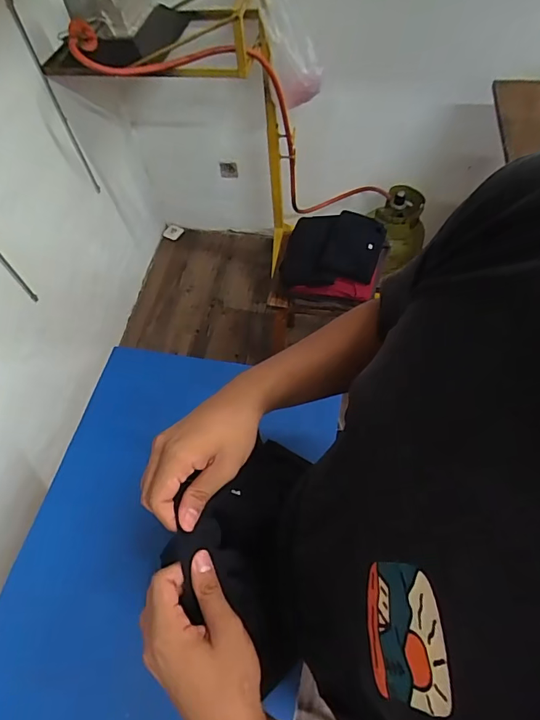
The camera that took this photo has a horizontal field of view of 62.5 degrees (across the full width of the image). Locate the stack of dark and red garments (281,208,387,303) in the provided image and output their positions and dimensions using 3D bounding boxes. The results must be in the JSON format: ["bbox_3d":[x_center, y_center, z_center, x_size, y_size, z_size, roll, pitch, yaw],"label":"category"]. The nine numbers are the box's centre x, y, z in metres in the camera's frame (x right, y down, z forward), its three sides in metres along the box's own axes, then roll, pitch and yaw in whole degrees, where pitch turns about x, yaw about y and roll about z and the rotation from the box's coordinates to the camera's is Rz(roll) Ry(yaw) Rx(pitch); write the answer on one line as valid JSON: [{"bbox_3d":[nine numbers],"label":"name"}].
[{"bbox_3d":[0.182,-0.304,1.274,0.264,0.091,0.259,10,61,10],"label":"stack of dark and red garments"}]

